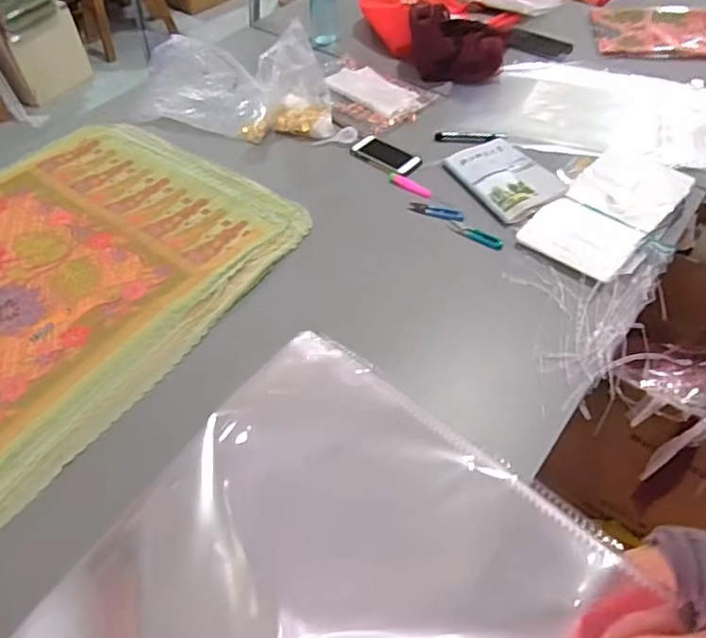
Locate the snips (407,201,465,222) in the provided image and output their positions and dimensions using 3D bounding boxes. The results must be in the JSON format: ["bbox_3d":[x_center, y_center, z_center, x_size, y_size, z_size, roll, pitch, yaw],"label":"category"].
[{"bbox_3d":[0.151,-0.197,1.042,0.102,0.013,0.030,21,56,15],"label":"snips"}]

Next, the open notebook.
[{"bbox_3d":[0.453,-0.196,1.017,0.169,0.012,0.332,35,63,30],"label":"open notebook"}]

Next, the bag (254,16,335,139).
[{"bbox_3d":[-0.111,-0.467,1.154,0.139,0.163,0.122,0,51,1],"label":"bag"}]

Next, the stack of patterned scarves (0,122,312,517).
[{"bbox_3d":[-0.576,-0.045,0.930,0.649,0.041,0.893,32,60,22],"label":"stack of patterned scarves"}]

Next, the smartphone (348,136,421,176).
[{"bbox_3d":[0.065,-0.325,1.142,0.137,0.006,0.074,31,58,24],"label":"smartphone"}]

